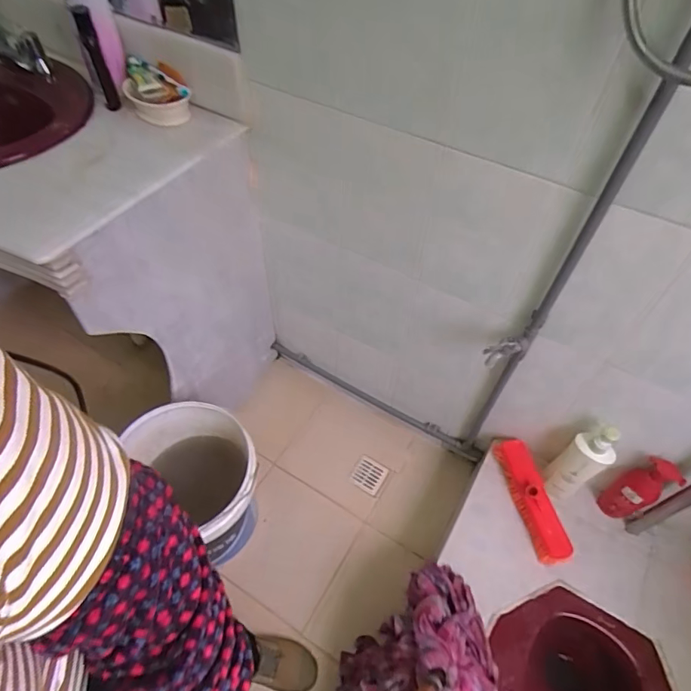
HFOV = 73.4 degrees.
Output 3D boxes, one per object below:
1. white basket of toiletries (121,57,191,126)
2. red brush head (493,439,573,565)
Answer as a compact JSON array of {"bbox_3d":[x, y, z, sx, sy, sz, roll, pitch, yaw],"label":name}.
[{"bbox_3d":[-0.373,-0.500,0.918,0.109,0.071,0.150,-23,57,-19],"label":"white basket of toiletries"},{"bbox_3d":[0.437,0.359,1.101,0.067,0.077,0.291,-8,54,-9],"label":"red brush head"}]

